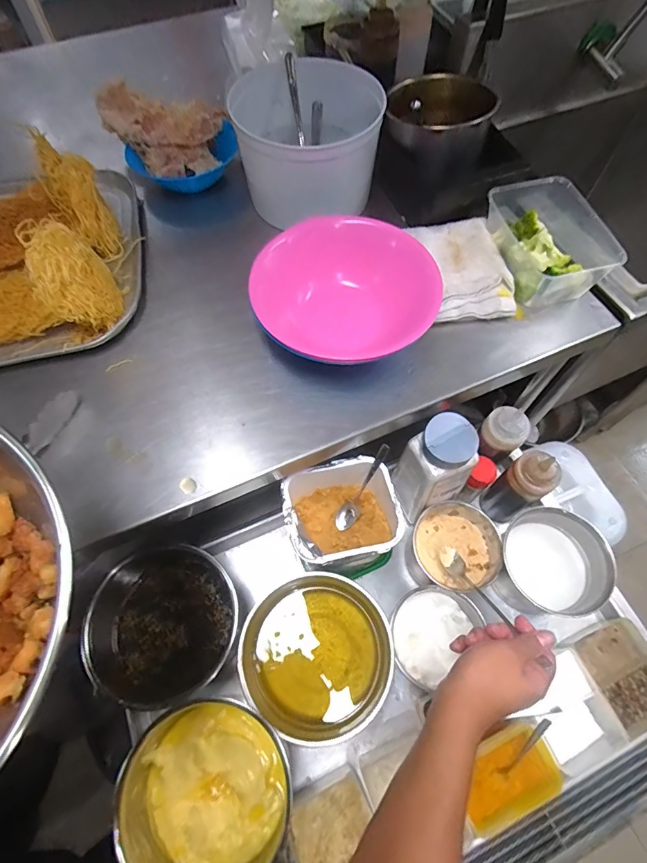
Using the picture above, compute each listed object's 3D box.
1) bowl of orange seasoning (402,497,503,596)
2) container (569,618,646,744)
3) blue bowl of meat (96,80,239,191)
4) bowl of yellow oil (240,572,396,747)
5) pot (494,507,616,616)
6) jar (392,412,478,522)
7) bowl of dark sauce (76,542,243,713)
[{"bbox_3d":[0.185,0.166,0.622,0.118,0.078,0.109,0,64,1],"label":"bowl of orange seasoning"},{"bbox_3d":[0.391,0.316,0.565,0.103,0.035,0.119,-18,65,-8],"label":"container"},{"bbox_3d":[-0.234,-0.455,0.690,0.187,0.104,0.157,-18,65,-8],"label":"blue bowl of meat"},{"bbox_3d":[0.000,0.281,0.545,0.185,0.090,0.176,0,64,1],"label":"bowl of yellow oil"},{"bbox_3d":[0.311,0.182,0.608,0.122,0.106,0.133,4,64,3],"label":"pot"},{"bbox_3d":[0.147,0.054,0.595,0.078,0.176,0.071,-26,66,-12],"label":"jar"},{"bbox_3d":[-0.204,0.242,0.545,0.173,0.084,0.192,24,66,12],"label":"bowl of dark sauce"}]

